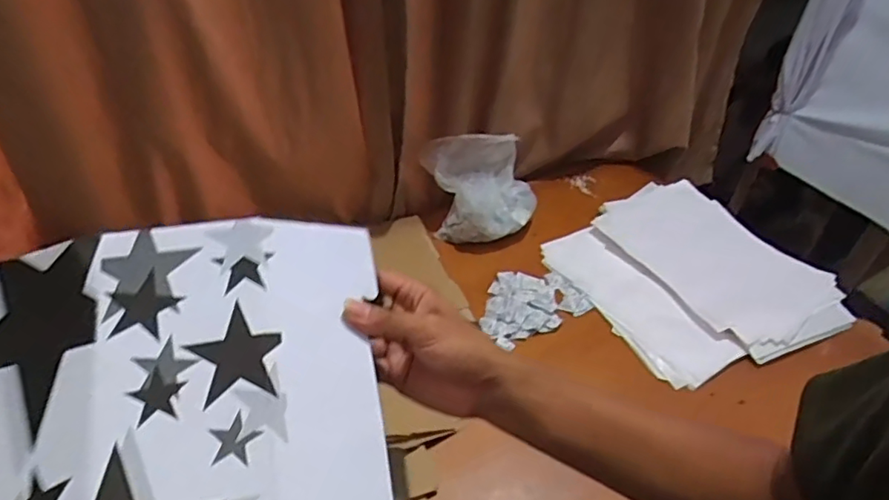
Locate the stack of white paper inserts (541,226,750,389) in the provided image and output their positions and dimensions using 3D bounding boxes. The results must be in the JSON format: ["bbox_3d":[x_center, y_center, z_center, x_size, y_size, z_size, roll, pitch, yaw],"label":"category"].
[{"bbox_3d":[0.328,0.078,1.009,0.151,0.027,0.357,-17,44,-22],"label":"stack of white paper inserts"}]

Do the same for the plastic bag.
[{"bbox_3d":[0.081,-0.119,1.102,0.200,0.164,0.144,-14,42,-19],"label":"plastic bag"}]

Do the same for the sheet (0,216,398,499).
[{"bbox_3d":[-0.190,0.121,0.355,0.315,0.038,0.278,-9,67,-5],"label":"sheet"}]

